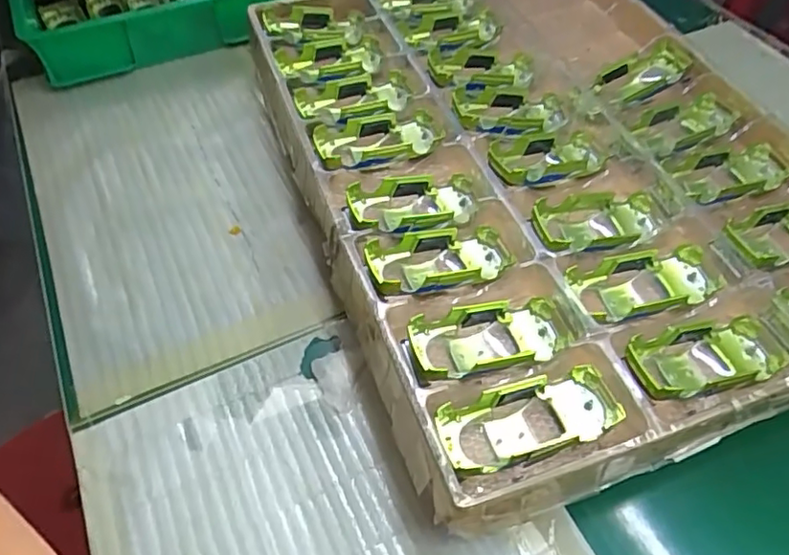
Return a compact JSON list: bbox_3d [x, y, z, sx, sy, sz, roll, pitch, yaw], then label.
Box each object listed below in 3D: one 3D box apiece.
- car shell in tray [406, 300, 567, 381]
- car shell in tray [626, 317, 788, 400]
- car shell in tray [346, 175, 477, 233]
[{"bbox_3d":[0.077,0.051,0.485,0.134,0.040,0.062,-13,56,-10],"label":"car shell in tray"},{"bbox_3d":[0.246,0.068,0.477,0.142,0.041,0.064,-8,54,-21],"label":"car shell in tray"},{"bbox_3d":[0.020,-0.067,0.571,0.126,0.045,0.074,-10,55,-7],"label":"car shell in tray"}]

